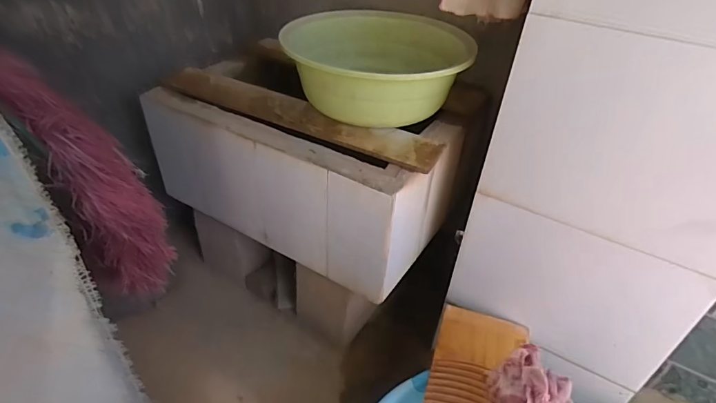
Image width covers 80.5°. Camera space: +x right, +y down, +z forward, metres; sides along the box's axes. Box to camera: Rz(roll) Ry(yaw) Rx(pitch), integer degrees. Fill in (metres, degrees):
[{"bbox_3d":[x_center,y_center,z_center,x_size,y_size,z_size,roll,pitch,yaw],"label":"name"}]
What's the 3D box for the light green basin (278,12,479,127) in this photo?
[{"bbox_3d":[0.027,-0.249,0.779,0.271,0.122,0.253,-18,43,-26],"label":"light green basin"}]

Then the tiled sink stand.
[{"bbox_3d":[-0.111,-0.021,0.962,0.575,0.454,0.340,22,41,22],"label":"tiled sink stand"}]

